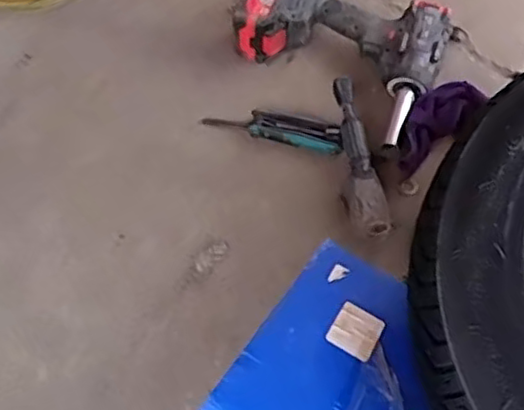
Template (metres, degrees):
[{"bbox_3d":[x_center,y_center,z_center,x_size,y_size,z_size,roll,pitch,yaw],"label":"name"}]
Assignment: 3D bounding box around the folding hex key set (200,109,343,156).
[{"bbox_3d":[0.013,-0.092,0.788,0.164,0.020,0.038,9,61,8],"label":"folding hex key set"}]

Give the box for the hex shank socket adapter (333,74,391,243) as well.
[{"bbox_3d":[0.114,-0.051,0.748,0.046,0.049,0.192,-4,61,-1],"label":"hex shank socket adapter"}]

